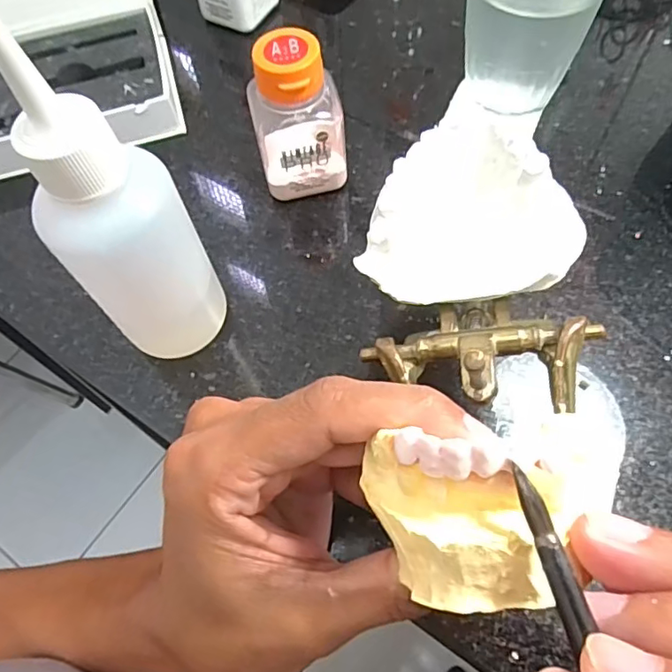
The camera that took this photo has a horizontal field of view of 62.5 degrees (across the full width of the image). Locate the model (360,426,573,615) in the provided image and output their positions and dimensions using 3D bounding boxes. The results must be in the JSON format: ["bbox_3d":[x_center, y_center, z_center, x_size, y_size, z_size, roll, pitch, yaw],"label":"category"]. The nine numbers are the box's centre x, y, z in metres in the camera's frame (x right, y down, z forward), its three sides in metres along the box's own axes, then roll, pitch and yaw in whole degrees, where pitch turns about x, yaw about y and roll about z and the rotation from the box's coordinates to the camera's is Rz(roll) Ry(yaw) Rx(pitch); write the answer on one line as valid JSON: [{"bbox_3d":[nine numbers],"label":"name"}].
[{"bbox_3d":[0.026,0.041,0.117,0.041,0.023,0.030,12,65,10],"label":"model"}]

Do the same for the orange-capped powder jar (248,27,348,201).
[{"bbox_3d":[-0.017,-0.102,0.265,0.041,0.073,0.033,-13,63,-3],"label":"orange-capped powder jar"}]

